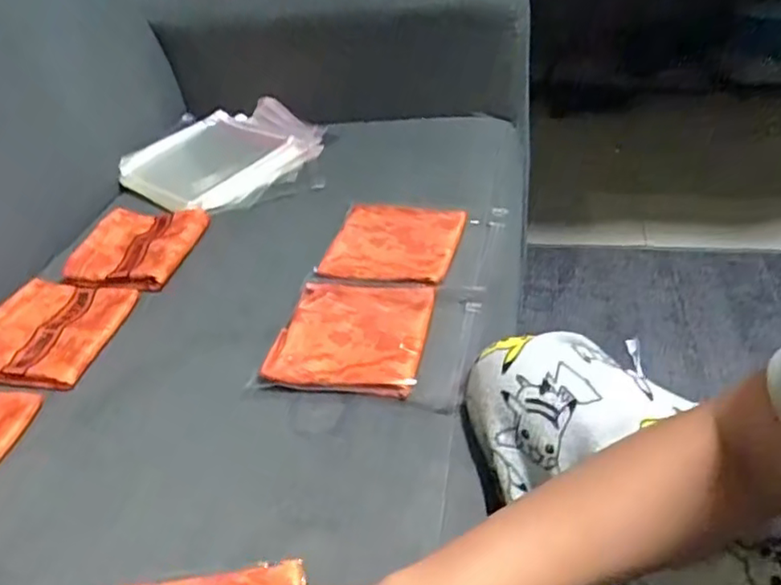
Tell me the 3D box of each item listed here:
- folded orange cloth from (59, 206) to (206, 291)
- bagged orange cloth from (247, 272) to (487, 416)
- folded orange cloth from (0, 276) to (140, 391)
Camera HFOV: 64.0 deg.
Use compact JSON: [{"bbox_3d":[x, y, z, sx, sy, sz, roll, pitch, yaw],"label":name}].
[{"bbox_3d":[-0.273,-0.051,0.677,0.118,0.029,0.134,2,40,11],"label":"folded orange cloth"},{"bbox_3d":[-0.013,0.033,0.522,0.155,0.025,0.133,6,41,16],"label":"bagged orange cloth"},{"bbox_3d":[-0.317,0.031,0.581,0.117,0.022,0.125,4,40,14],"label":"folded orange cloth"}]

